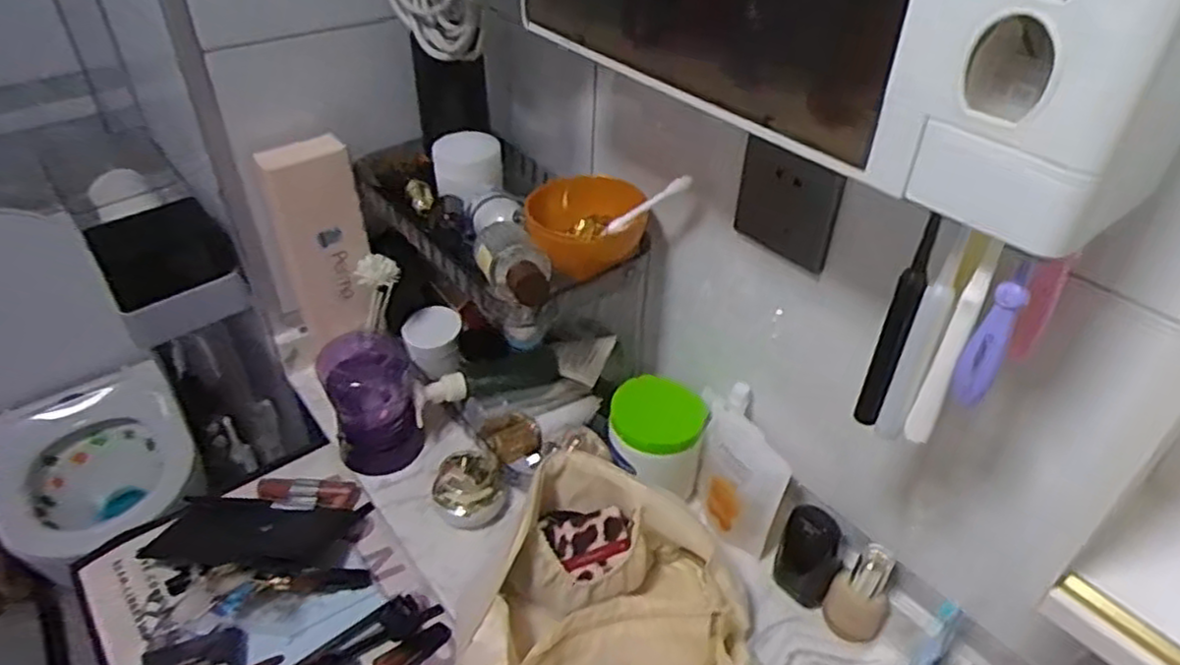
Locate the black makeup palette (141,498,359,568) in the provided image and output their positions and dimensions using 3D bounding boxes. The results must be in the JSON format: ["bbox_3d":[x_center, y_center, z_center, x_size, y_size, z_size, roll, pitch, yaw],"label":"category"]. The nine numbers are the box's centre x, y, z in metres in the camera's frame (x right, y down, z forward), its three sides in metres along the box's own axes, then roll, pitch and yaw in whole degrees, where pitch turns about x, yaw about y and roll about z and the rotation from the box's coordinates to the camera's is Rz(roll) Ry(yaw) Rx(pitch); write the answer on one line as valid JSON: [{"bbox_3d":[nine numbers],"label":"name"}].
[{"bbox_3d":[-0.340,0.202,0.740,0.174,0.020,0.084,5,40,4],"label":"black makeup palette"}]

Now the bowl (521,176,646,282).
[{"bbox_3d":[-0.003,-0.099,0.658,0.105,0.049,0.098,1,40,-1],"label":"bowl"}]

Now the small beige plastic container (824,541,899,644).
[{"bbox_3d":[0.236,0.223,0.633,0.035,0.103,0.046,-24,46,-28],"label":"small beige plastic container"}]

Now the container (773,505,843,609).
[{"bbox_3d":[0.193,0.203,0.656,0.049,0.111,0.031,12,41,12],"label":"container"}]

